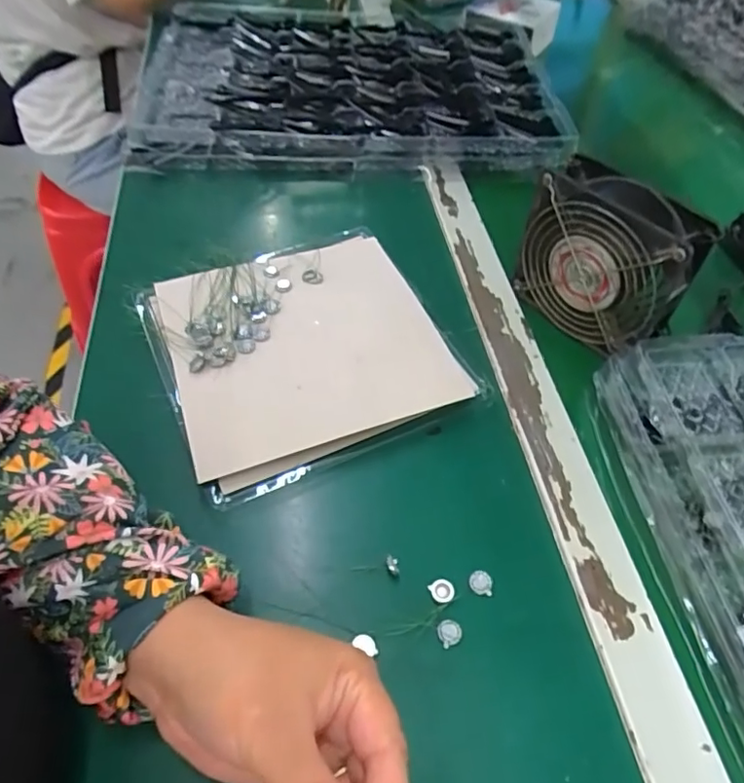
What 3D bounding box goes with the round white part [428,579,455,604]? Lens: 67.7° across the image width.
[{"bbox_3d":[0.040,0.113,0.315,0.013,0.004,0.013,1,54,-2],"label":"round white part"}]

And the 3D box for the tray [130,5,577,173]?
[{"bbox_3d":[-0.025,-0.365,0.634,0.447,0.036,0.329,0,52,-2],"label":"tray"}]

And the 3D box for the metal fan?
[{"bbox_3d":[0.174,-0.099,0.418,0.052,0.106,0.124,-28,60,-21],"label":"metal fan"}]

